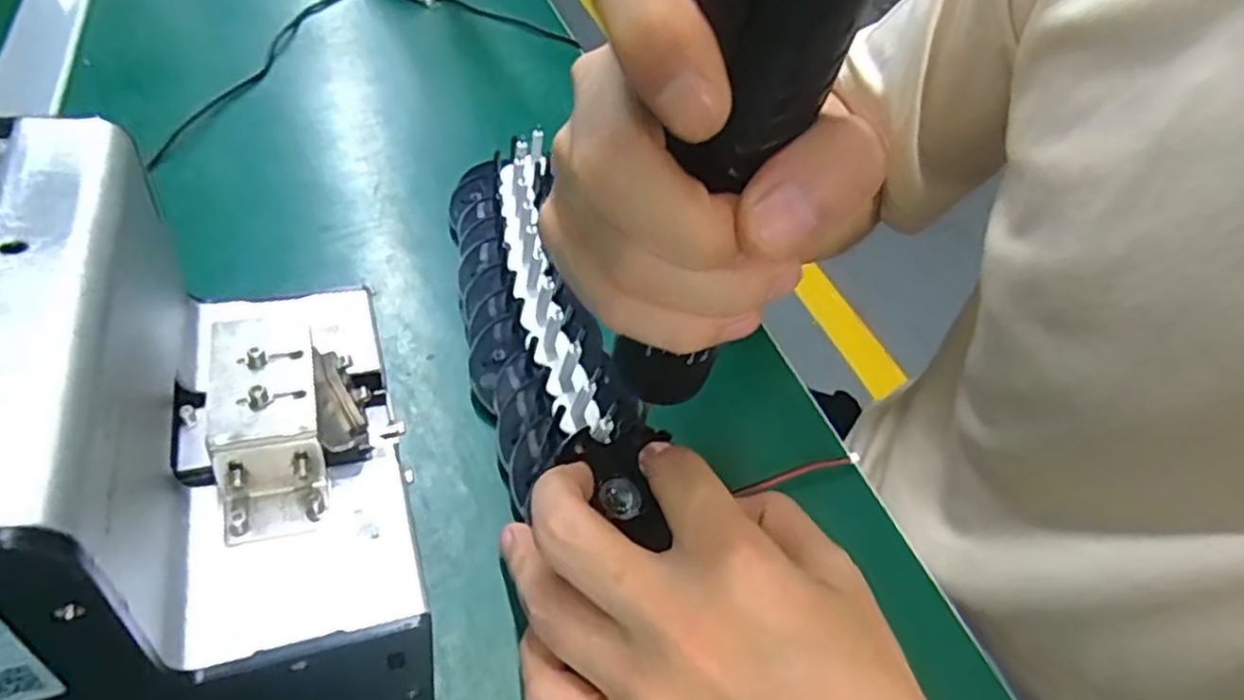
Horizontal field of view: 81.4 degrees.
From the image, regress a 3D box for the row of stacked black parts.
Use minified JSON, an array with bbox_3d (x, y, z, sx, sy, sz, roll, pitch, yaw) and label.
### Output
[{"bbox_3d":[-0.050,-0.037,0.356,0.058,0.031,0.234,-6,48,-15],"label":"row of stacked black parts"}]

